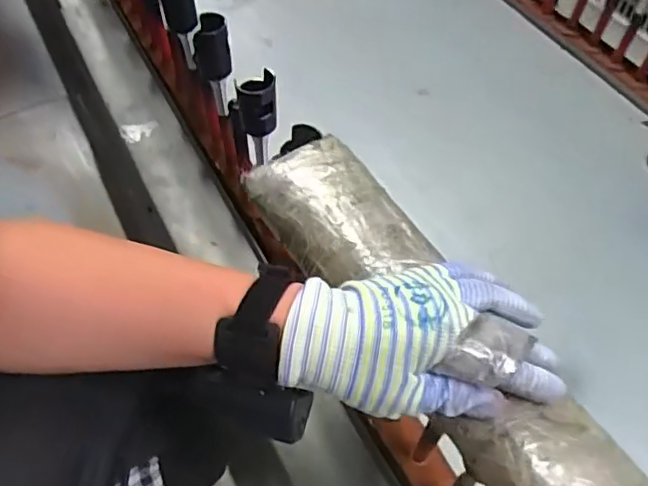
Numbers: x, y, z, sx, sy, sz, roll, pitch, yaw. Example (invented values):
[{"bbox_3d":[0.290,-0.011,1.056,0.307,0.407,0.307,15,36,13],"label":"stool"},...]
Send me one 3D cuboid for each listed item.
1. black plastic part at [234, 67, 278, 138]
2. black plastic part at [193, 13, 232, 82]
[{"bbox_3d":[-0.071,-0.149,0.629,0.041,0.071,0.038,-8,58,-4],"label":"black plastic part"},{"bbox_3d":[-0.131,-0.227,0.692,0.043,0.077,0.035,-9,58,-5],"label":"black plastic part"}]

